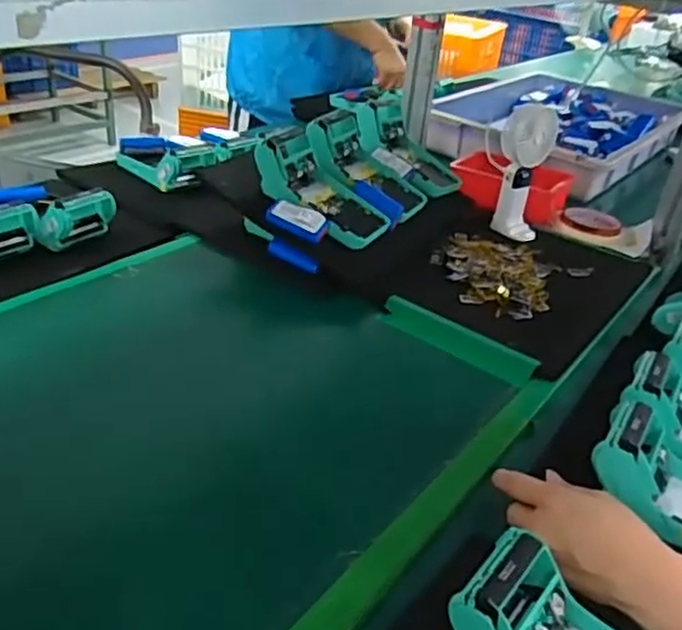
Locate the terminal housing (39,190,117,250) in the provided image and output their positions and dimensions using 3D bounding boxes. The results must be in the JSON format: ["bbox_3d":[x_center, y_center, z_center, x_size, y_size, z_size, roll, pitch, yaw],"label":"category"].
[{"bbox_3d":[-0.313,-0.117,0.809,0.034,0.062,0.094,24,33,24],"label":"terminal housing"}]

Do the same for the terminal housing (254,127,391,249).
[{"bbox_3d":[-0.028,-0.144,0.812,0.172,0.057,0.100,42,40,4],"label":"terminal housing"}]

